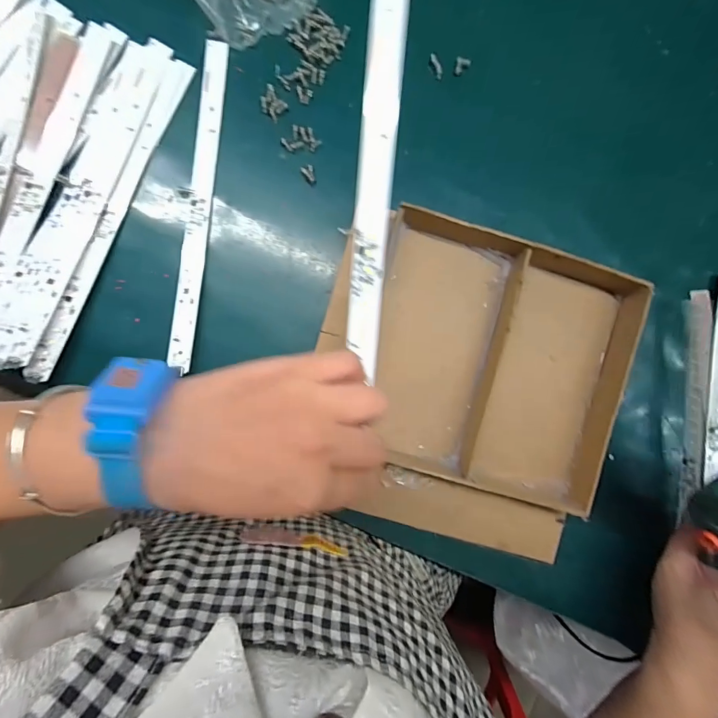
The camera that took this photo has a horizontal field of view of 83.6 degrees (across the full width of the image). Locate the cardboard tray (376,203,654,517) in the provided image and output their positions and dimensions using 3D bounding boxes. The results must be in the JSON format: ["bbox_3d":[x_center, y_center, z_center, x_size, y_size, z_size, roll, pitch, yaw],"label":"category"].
[{"bbox_3d":[0.120,0.007,0.341,0.228,0.034,0.204,17,87,-4],"label":"cardboard tray"}]

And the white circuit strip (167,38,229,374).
[{"bbox_3d":[-0.135,-0.133,0.340,0.020,0.007,0.278,6,85,-8],"label":"white circuit strip"}]

